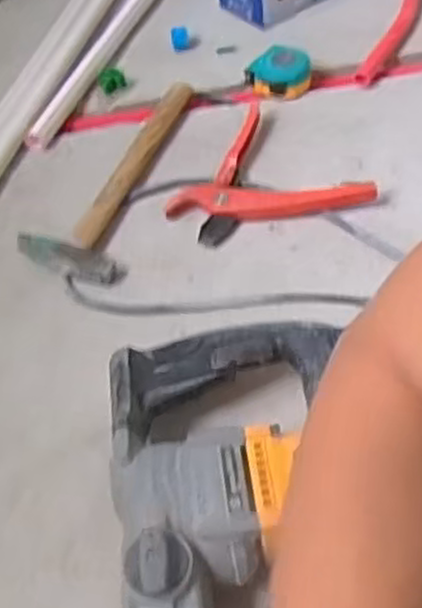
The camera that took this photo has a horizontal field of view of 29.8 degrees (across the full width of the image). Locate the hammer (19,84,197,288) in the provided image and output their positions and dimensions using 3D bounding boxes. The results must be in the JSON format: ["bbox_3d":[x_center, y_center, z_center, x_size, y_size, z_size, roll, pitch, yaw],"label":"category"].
[{"bbox_3d":[-0.101,-0.156,0.881,0.102,0.041,0.327,9,50,15],"label":"hammer"}]

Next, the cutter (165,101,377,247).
[{"bbox_3d":[0.045,-0.128,0.843,0.171,0.025,0.200,-33,52,-21],"label":"cutter"}]

